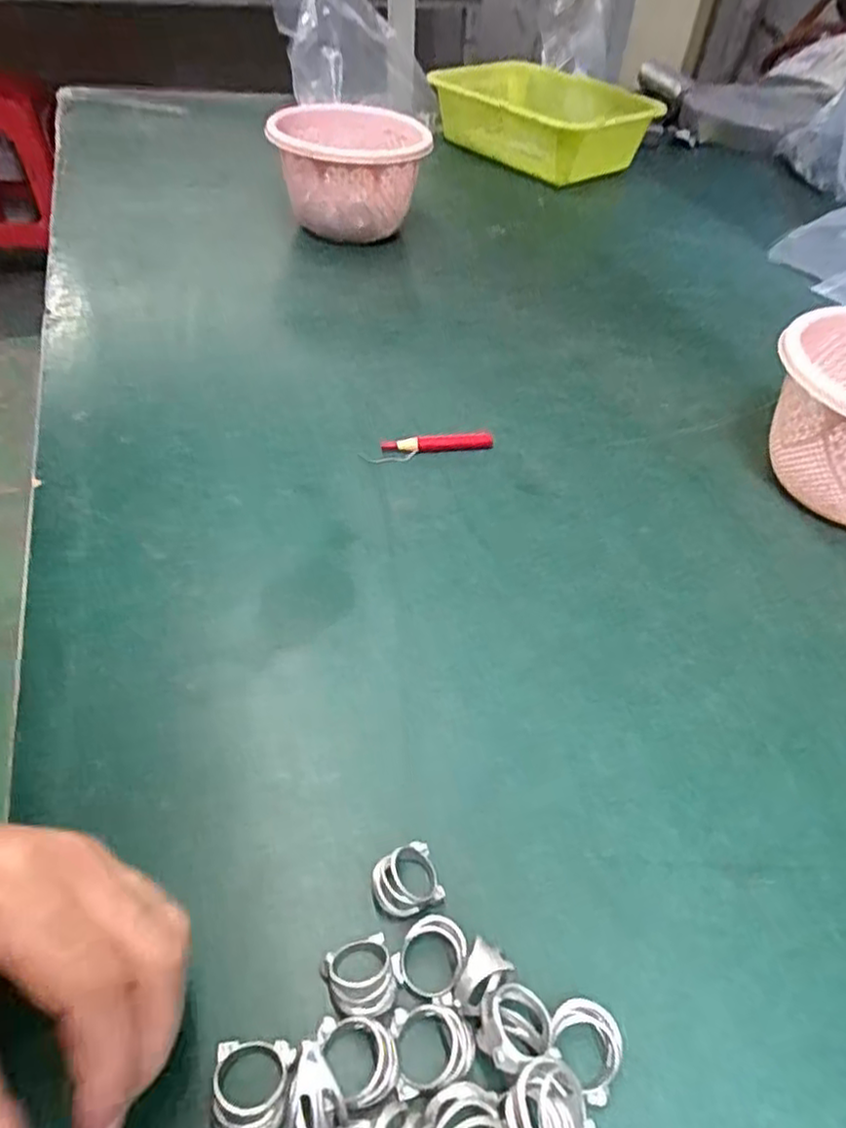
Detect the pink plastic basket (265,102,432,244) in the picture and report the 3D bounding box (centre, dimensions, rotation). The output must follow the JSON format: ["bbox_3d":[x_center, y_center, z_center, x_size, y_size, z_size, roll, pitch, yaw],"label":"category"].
[{"bbox_3d":[-0.072,-0.371,0.653,0.146,0.103,0.132,-1,46,-5],"label":"pink plastic basket"}]

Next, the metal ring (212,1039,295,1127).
[{"bbox_3d":[-0.051,0.155,0.199,0.022,0.010,0.025,2,46,-2],"label":"metal ring"}]

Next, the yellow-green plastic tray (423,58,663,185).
[{"bbox_3d":[0.143,-0.568,0.872,0.168,0.087,0.257,-29,54,-28],"label":"yellow-green plastic tray"}]

